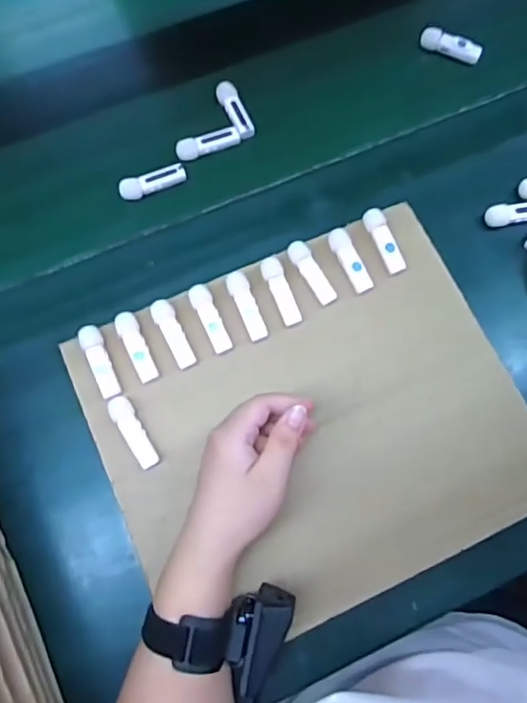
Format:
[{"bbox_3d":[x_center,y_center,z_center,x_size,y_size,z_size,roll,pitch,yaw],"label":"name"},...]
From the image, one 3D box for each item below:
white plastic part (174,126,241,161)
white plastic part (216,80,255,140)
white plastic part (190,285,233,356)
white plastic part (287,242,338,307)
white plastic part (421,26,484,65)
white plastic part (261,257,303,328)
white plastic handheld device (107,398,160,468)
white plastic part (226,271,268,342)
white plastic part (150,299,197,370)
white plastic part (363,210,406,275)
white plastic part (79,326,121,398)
[{"bbox_3d":[-0.056,-0.212,0.540,0.065,0.008,0.021,-17,74,-4],"label":"white plastic part"},{"bbox_3d":[-0.028,-0.251,0.555,0.021,0.007,0.069,-27,75,-7],"label":"white plastic part"},{"bbox_3d":[-0.048,-0.030,0.477,0.019,0.004,0.065,-22,74,-5],"label":"white plastic part"},{"bbox_3d":[0.044,-0.072,0.492,0.021,0.009,0.065,-27,75,-7],"label":"white plastic part"},{"bbox_3d":[0.204,-0.333,0.580,0.067,0.013,0.024,28,76,9],"label":"white plastic part"},{"bbox_3d":[0.016,-0.054,0.487,0.019,0.011,0.065,-19,74,-4],"label":"white plastic part"},{"bbox_3d":[-0.110,0.068,0.453,0.019,0.012,0.063,-28,75,-7],"label":"white plastic handheld device"},{"bbox_3d":[-0.015,-0.041,0.481,0.019,0.012,0.064,-20,74,-5],"label":"white plastic part"},{"bbox_3d":[-0.080,-0.015,0.475,0.020,0.009,0.065,-23,74,-6],"label":"white plastic part"},{"bbox_3d":[0.113,-0.104,0.501,0.021,0.008,0.067,-19,74,-5],"label":"white plastic part"},{"bbox_3d":[-0.142,0.008,0.463,0.019,0.007,0.067,-21,74,-5],"label":"white plastic part"}]

